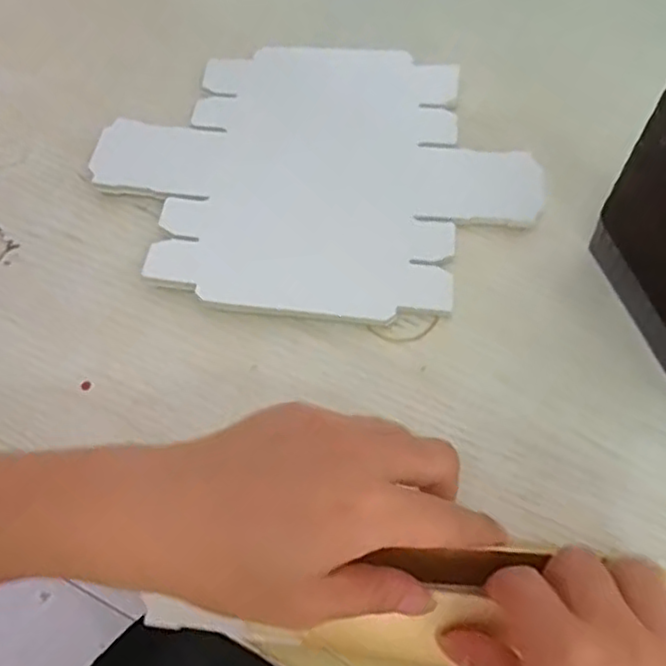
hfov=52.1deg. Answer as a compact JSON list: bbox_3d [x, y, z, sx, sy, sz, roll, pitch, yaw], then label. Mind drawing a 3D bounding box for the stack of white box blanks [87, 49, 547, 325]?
[{"bbox_3d":[-0.008,-0.093,0.383,0.235,0.010,0.180,6,60,3],"label":"stack of white box blanks"}]

